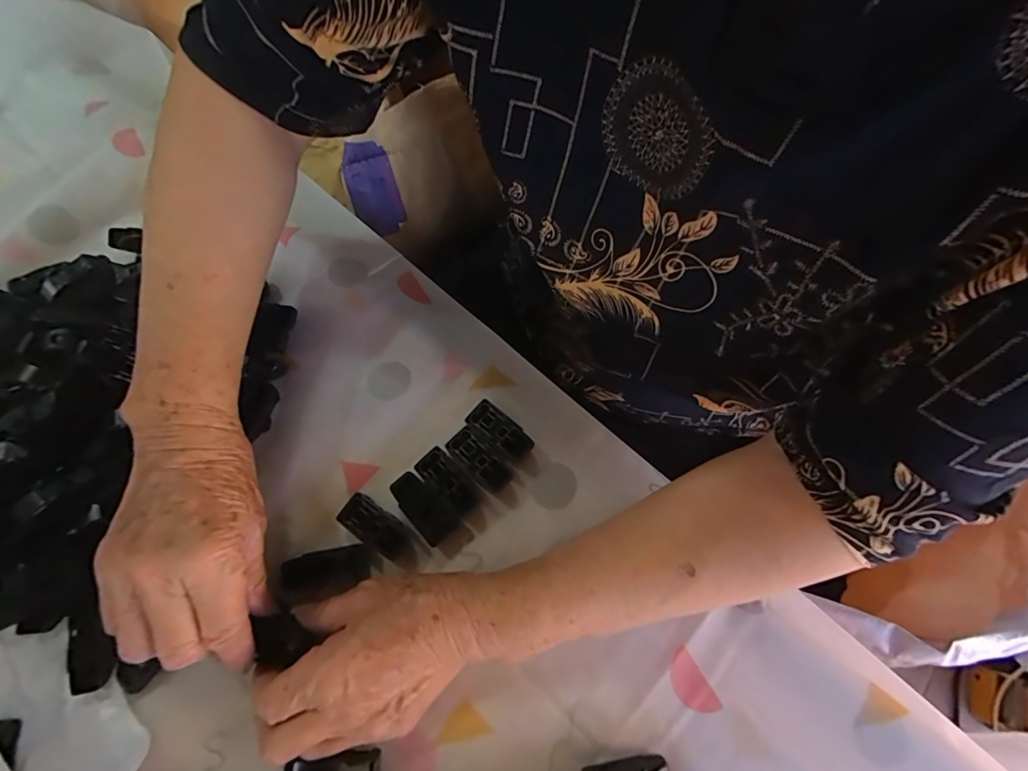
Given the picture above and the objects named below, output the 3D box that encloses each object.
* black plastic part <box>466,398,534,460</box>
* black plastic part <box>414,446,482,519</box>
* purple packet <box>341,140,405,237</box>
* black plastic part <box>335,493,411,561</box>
[{"bbox_3d":[-0.009,0.034,0.324,0.050,0.019,0.021,36,74,12],"label":"black plastic part"},{"bbox_3d":[-0.045,0.068,0.313,0.048,0.017,0.023,42,76,14],"label":"black plastic part"},{"bbox_3d":[-0.142,-0.195,0.447,0.049,0.089,0.006,-3,47,4],"label":"purple packet"},{"bbox_3d":[-0.092,0.095,0.302,0.049,0.014,0.023,33,74,11],"label":"black plastic part"}]

